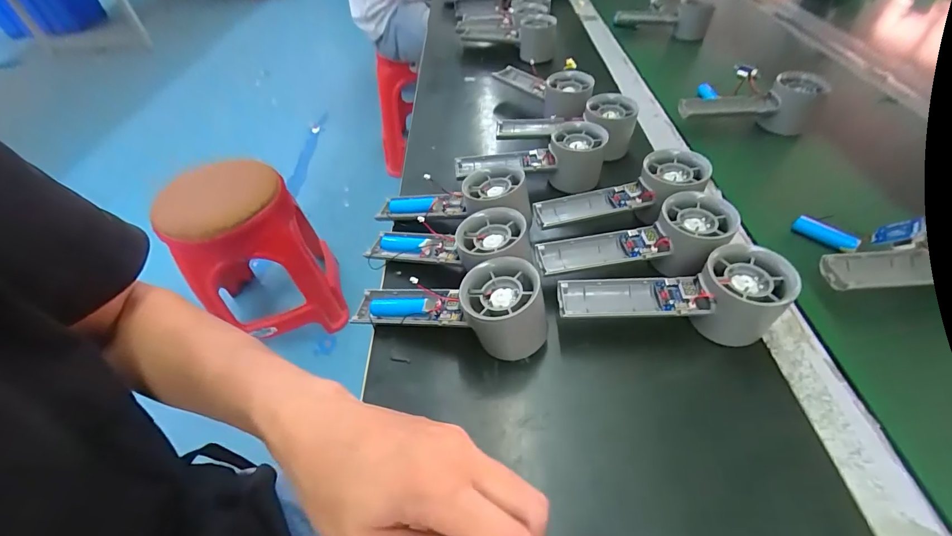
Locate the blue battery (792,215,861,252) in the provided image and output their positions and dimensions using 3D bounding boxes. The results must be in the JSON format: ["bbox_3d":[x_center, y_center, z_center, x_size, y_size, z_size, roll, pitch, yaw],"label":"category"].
[{"bbox_3d":[0.326,-0.033,0.376,0.051,0.014,0.013,33,58,28],"label":"blue battery"}]

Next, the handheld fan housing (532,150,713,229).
[{"bbox_3d":[0.139,-0.065,0.389,0.164,0.044,0.063,-16,45,7],"label":"handheld fan housing"}]

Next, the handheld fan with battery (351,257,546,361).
[{"bbox_3d":[-0.023,0.040,0.318,0.163,0.061,0.064,-5,40,26],"label":"handheld fan with battery"}]

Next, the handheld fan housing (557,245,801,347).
[{"bbox_3d":[0.146,0.024,0.312,0.160,0.059,0.050,-2,44,12],"label":"handheld fan housing"}]

